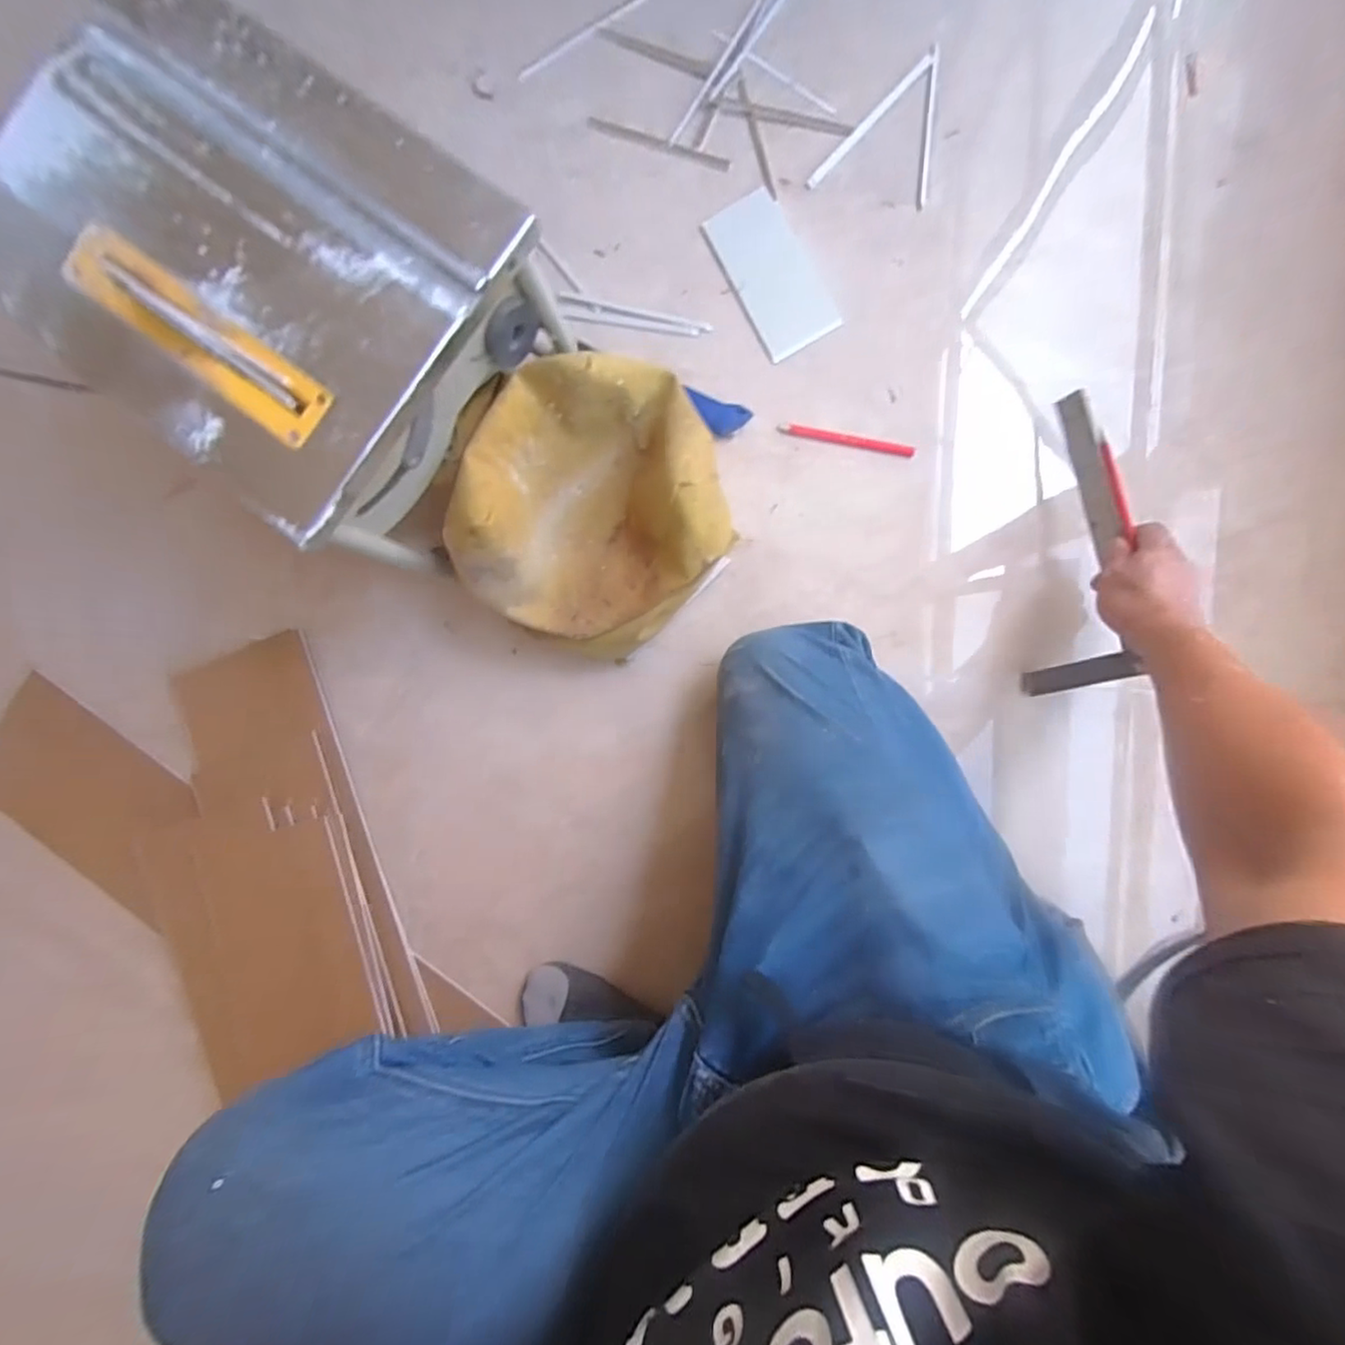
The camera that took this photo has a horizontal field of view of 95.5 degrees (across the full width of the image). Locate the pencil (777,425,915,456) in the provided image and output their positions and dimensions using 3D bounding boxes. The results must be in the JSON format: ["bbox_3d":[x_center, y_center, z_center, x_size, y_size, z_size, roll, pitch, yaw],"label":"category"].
[{"bbox_3d":[0.197,-0.264,0.694,0.152,0.008,0.012,13,90,6],"label":"pencil"}]

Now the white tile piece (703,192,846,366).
[{"bbox_3d":[0.114,-0.458,0.700,0.088,0.004,0.185,-27,86,5],"label":"white tile piece"}]

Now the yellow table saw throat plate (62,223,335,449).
[{"bbox_3d":[-0.364,-0.258,0.464,0.241,0.013,0.050,36,92,5],"label":"yellow table saw throat plate"}]

